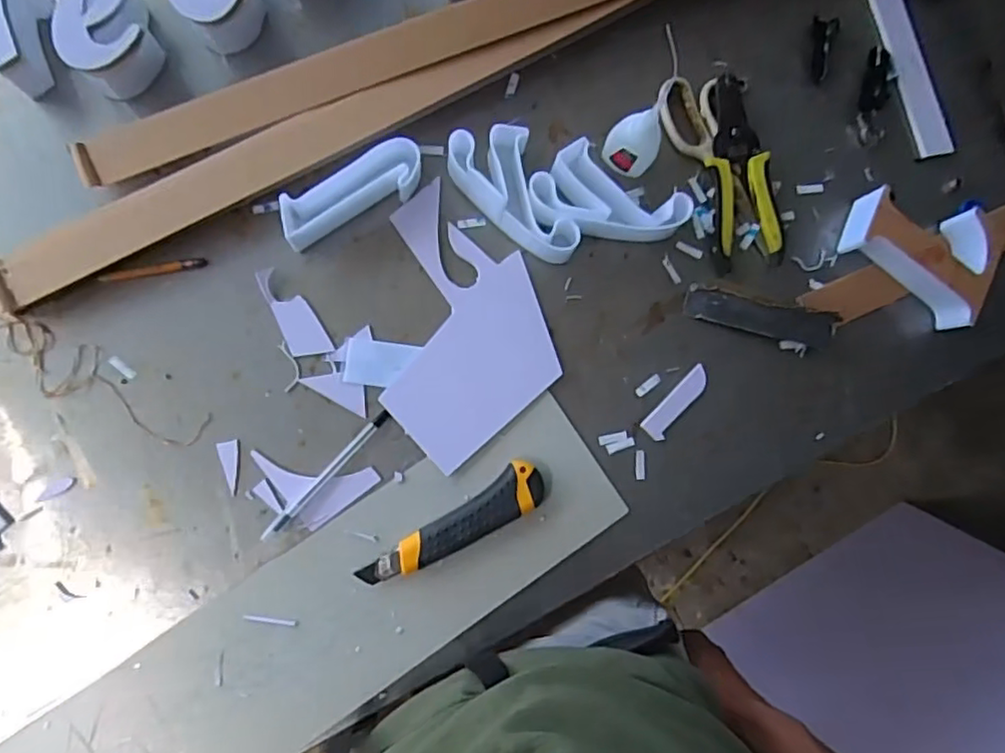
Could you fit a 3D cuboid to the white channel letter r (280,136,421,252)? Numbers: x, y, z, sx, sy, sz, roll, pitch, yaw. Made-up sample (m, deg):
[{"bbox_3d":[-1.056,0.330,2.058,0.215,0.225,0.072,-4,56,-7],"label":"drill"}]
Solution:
[{"bbox_3d":[-0.128,-0.154,0.553,0.128,0.040,0.037,-32,88,-7],"label":"white channel letter r"}]

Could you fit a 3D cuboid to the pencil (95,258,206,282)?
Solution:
[{"bbox_3d":[-0.296,-0.091,0.553,0.085,0.005,0.010,-11,86,-5],"label":"pencil"}]

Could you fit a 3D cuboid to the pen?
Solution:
[{"bbox_3d":[-0.147,0.081,0.543,0.011,0.006,0.140,43,83,0],"label":"pen"}]

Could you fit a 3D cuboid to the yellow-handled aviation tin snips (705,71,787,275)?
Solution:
[{"bbox_3d":[0.219,-0.188,0.594,0.062,0.022,0.172,-8,85,-5],"label":"yellow-handled aviation tin snips"}]

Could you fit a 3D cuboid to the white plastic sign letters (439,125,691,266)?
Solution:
[{"bbox_3d":[0.050,-0.153,0.564,0.204,0.035,0.096,28,83,-1],"label":"white plastic sign letters"}]

